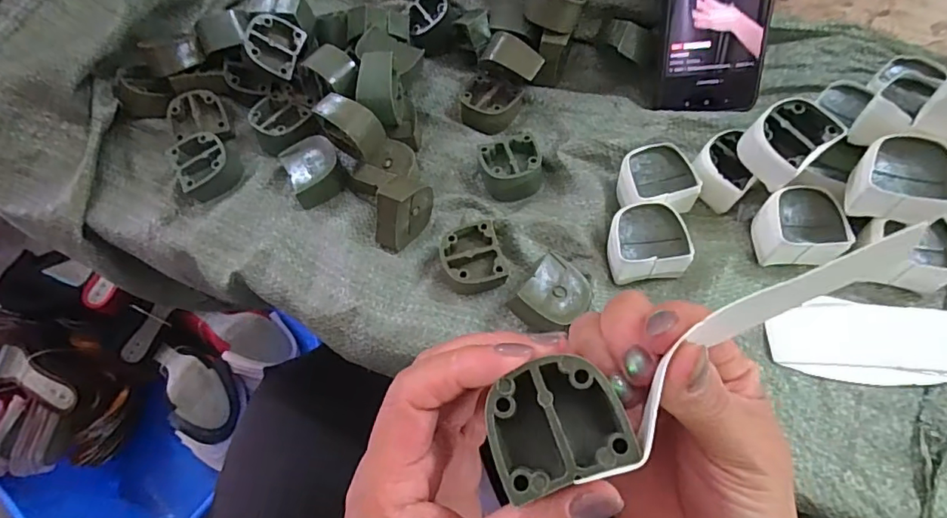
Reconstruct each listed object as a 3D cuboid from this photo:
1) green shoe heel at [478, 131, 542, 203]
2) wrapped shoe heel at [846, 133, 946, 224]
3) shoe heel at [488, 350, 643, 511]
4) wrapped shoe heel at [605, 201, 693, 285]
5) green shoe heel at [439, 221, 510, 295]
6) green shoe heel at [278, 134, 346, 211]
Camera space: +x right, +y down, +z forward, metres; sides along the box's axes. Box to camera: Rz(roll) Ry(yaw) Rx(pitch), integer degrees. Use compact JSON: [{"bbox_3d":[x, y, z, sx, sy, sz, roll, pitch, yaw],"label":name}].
[{"bbox_3d":[0.027,-0.067,0.386,0.043,0.020,0.044,-9,62,1],"label":"green shoe heel"},{"bbox_3d":[0.256,-0.049,0.316,0.050,0.032,0.045,18,66,14],"label":"wrapped shoe heel"},{"bbox_3d":[0.026,0.055,0.175,0.042,0.022,0.037,-17,62,-7],"label":"shoe heel"},{"bbox_3d":[0.111,-0.011,0.342,0.051,0.025,0.042,-5,62,3],"label":"wrapped shoe heel"},{"bbox_3d":[-0.001,0.000,0.354,0.042,0.022,0.042,-17,62,-4],"label":"green shoe heel"},{"bbox_3d":[-0.119,-0.067,0.392,0.039,0.025,0.045,-27,63,-9],"label":"green shoe heel"}]

